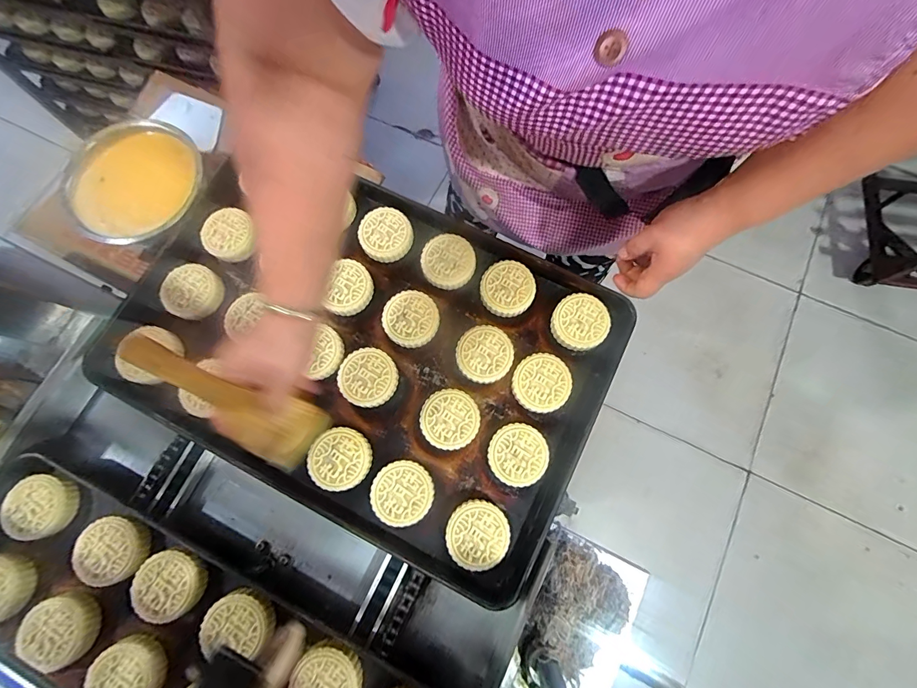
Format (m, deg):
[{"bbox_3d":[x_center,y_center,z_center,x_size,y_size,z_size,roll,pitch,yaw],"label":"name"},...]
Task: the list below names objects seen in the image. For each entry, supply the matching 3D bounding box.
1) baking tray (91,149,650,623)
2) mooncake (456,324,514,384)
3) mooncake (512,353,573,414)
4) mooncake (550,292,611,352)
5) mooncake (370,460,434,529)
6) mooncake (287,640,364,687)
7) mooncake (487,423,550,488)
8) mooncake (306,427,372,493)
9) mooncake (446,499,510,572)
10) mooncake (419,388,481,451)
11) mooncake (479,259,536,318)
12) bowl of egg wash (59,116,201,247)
[{"bbox_3d":[-0.119,-0.003,0.518,0.585,0.042,0.398,26,76,7],"label":"baking tray"},{"bbox_3d":[0.033,0.014,0.515,0.068,0.025,0.069,0,75,0],"label":"mooncake"},{"bbox_3d":[0.102,0.050,0.505,0.068,0.029,0.070,0,75,0],"label":"mooncake"},{"bbox_3d":[0.155,-0.027,0.524,0.068,0.029,0.070,0,75,0],"label":"mooncake"},{"bbox_3d":[-0.065,0.174,0.476,0.070,0.024,0.069,0,75,0],"label":"mooncake"},{"bbox_3d":[-0.140,0.358,0.428,0.068,0.026,0.070,33,77,8],"label":"mooncake"},{"bbox_3d":[0.070,0.132,0.484,0.067,0.028,0.068,29,76,8],"label":"mooncake"},{"bbox_3d":[-0.140,0.136,0.480,0.068,0.019,0.070,0,75,0],"label":"mooncake"},{"bbox_3d":[0.021,0.216,0.463,0.067,0.027,0.069,28,76,7],"label":"mooncake"},{"bbox_3d":[-0.010,0.092,0.497,0.069,0.026,0.070,27,76,7],"label":"mooncake"},{"bbox_3d":[0.063,-0.072,0.533,0.069,0.025,0.070,0,75,0],"label":"mooncake"},{"bbox_3d":[-0.539,-0.268,0.692,0.206,0.072,0.214,0,75,0],"label":"bowl of egg wash"}]

